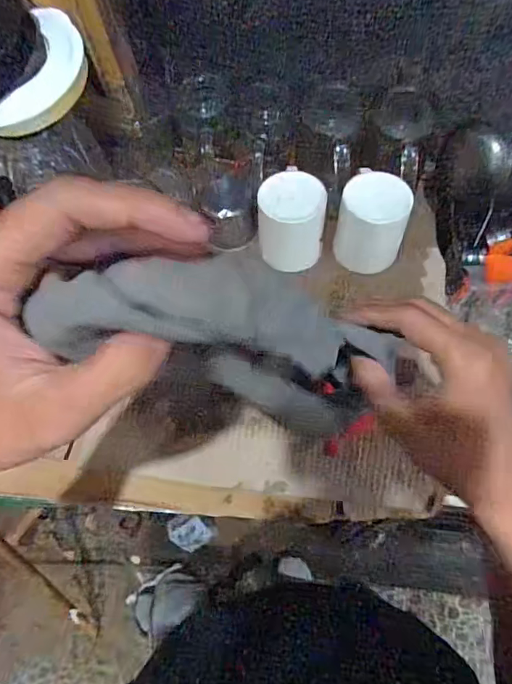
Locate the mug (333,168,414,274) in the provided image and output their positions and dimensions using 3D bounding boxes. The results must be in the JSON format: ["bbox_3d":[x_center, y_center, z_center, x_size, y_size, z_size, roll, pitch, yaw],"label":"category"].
[{"bbox_3d":[0.130,-0.131,0.543,0.075,0.072,0.087,9,66,7],"label":"mug"}]

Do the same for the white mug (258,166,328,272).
[{"bbox_3d":[0.042,-0.141,0.555,0.073,0.085,0.081,2,65,4],"label":"white mug"}]

